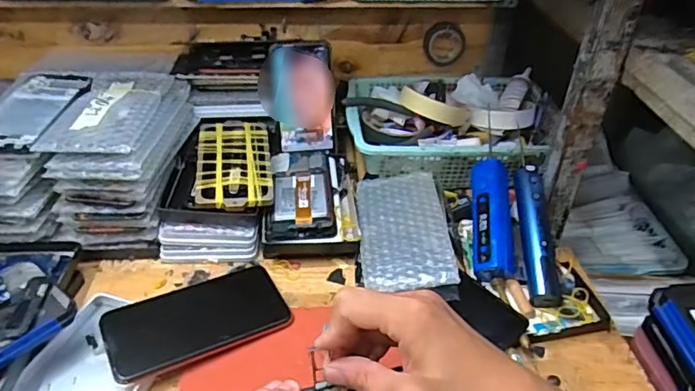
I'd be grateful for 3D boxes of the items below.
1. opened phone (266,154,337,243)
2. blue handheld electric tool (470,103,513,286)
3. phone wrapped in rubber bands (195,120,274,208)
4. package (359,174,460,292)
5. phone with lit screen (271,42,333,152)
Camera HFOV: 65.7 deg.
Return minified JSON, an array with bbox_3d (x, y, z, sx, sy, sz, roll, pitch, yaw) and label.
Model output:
[{"bbox_3d":[-0.053,-0.004,0.619,0.071,0.012,0.150,-2,38,-5],"label":"opened phone"},{"bbox_3d":[0.153,0.016,0.570,0.039,0.030,0.147,3,65,2],"label":"blue handheld electric tool"},{"bbox_3d":[-0.129,-0.040,0.615,0.081,0.009,0.154,-1,41,-10],"label":"phone wrapped in rubber bands"},{"bbox_3d":[0.059,0.032,0.572,0.088,0.016,0.174,1,38,-1],"label":"package"},{"bbox_3d":[-0.053,-0.120,0.668,0.072,0.132,0.008,-6,18,-12],"label":"phone with lit screen"}]

